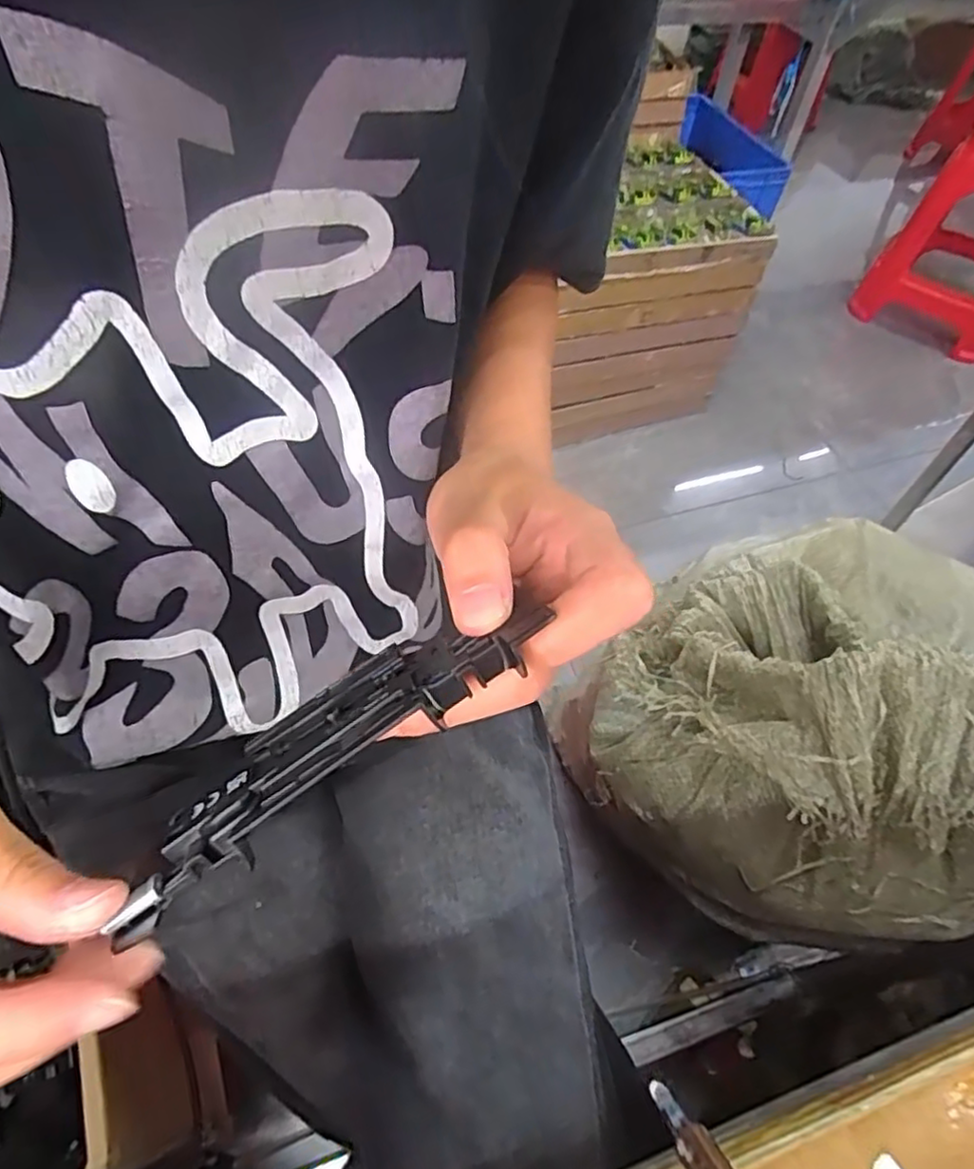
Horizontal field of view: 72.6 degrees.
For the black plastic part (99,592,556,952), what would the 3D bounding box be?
[{"bbox_3d":[-0.041,0.038,0.166,0.117,0.016,0.029,-35,63,-5],"label":"black plastic part"}]

